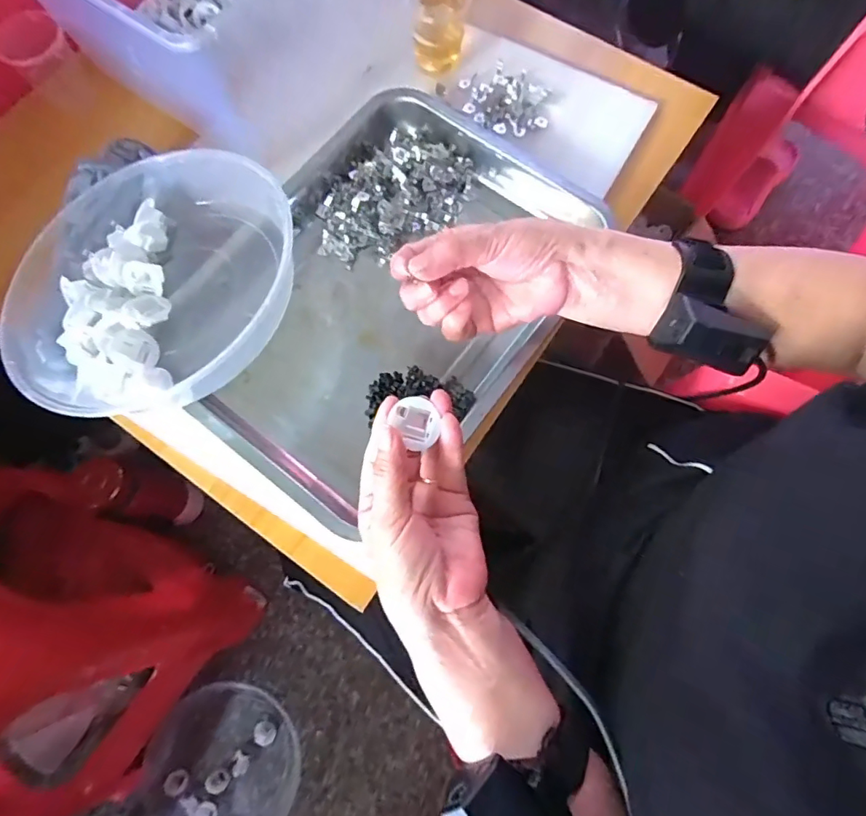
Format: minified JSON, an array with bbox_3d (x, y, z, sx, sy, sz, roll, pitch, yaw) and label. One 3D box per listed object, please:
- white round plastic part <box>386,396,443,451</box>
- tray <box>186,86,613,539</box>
[{"bbox_3d":[-0.012,0.009,0.328,0.028,0.018,0.031,-37,77,-11],"label":"white round plastic part"},{"bbox_3d":[-0.046,-0.102,0.448,0.274,0.048,0.363,37,76,10],"label":"tray"}]

